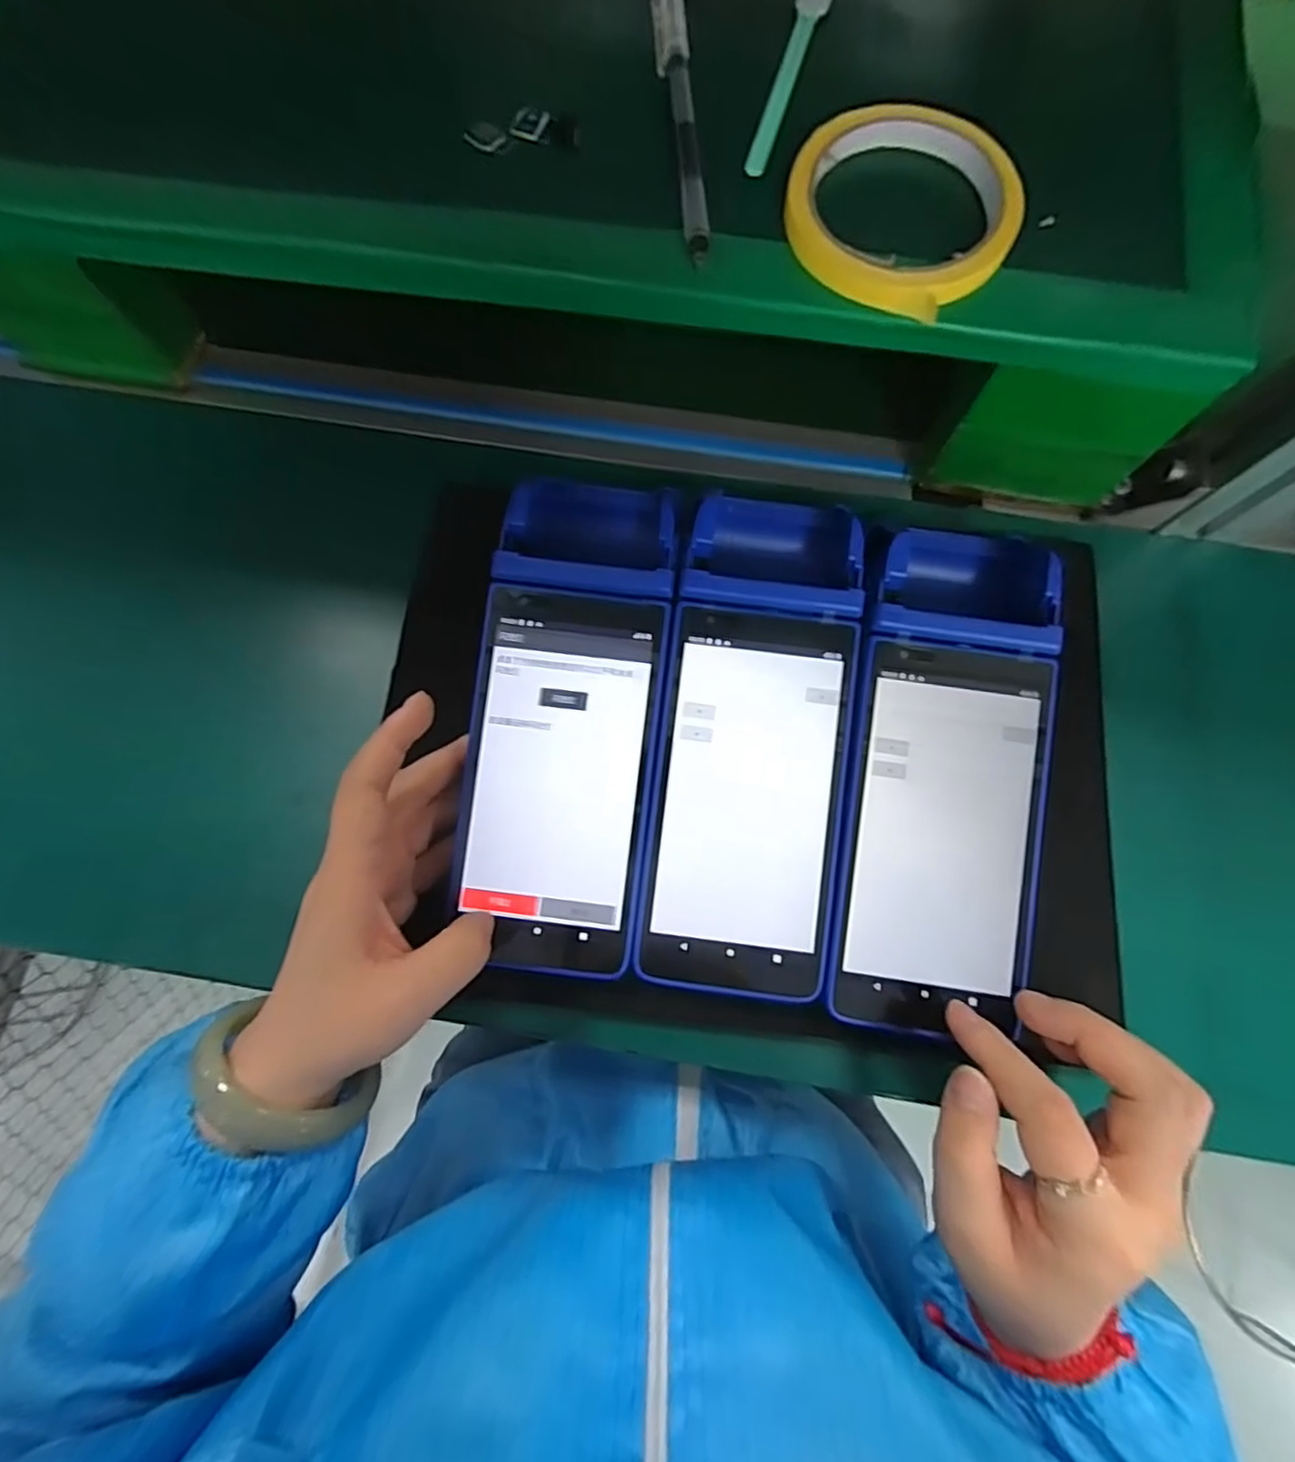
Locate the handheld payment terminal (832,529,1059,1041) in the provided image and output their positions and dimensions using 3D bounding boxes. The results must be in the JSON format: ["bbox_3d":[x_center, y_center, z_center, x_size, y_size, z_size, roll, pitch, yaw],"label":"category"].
[{"bbox_3d":[0.128,0.016,0.289,0.079,0.058,0.225,10,85,4],"label":"handheld payment terminal"}]

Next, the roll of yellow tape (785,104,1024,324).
[{"bbox_3d":[0.101,-0.208,0.255,0.088,0.012,0.088,0,78,1],"label":"roll of yellow tape"}]

